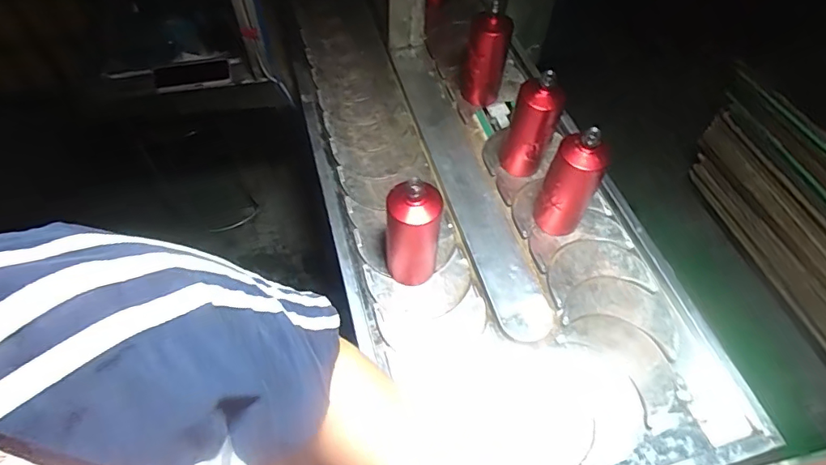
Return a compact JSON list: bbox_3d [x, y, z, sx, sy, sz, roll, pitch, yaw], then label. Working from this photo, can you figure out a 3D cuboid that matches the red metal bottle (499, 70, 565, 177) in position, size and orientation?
[{"bbox_3d":[0.225,-0.197,0.949,0.087,0.207,0.069,14,59,3],"label":"red metal bottle"}]

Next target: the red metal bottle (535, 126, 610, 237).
[{"bbox_3d":[0.271,-0.080,0.862,0.079,0.214,0.064,23,60,8],"label":"red metal bottle"}]

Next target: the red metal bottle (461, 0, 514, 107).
[{"bbox_3d":[0.156,-0.379,1.072,0.088,0.204,0.070,6,59,-2],"label":"red metal bottle"}]

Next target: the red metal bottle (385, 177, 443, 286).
[{"bbox_3d":[0.000,-0.001,0.797,0.086,0.214,0.075,3,59,-4],"label":"red metal bottle"}]

